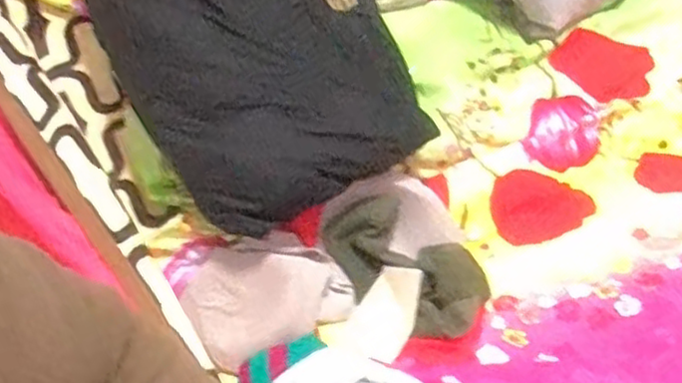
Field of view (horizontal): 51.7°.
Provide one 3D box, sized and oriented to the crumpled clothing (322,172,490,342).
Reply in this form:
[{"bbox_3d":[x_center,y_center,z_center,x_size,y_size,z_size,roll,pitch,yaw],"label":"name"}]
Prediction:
[{"bbox_3d":[0.087,0.082,0.838,0.154,0.093,0.212,-25,66,-15],"label":"crumpled clothing"}]

